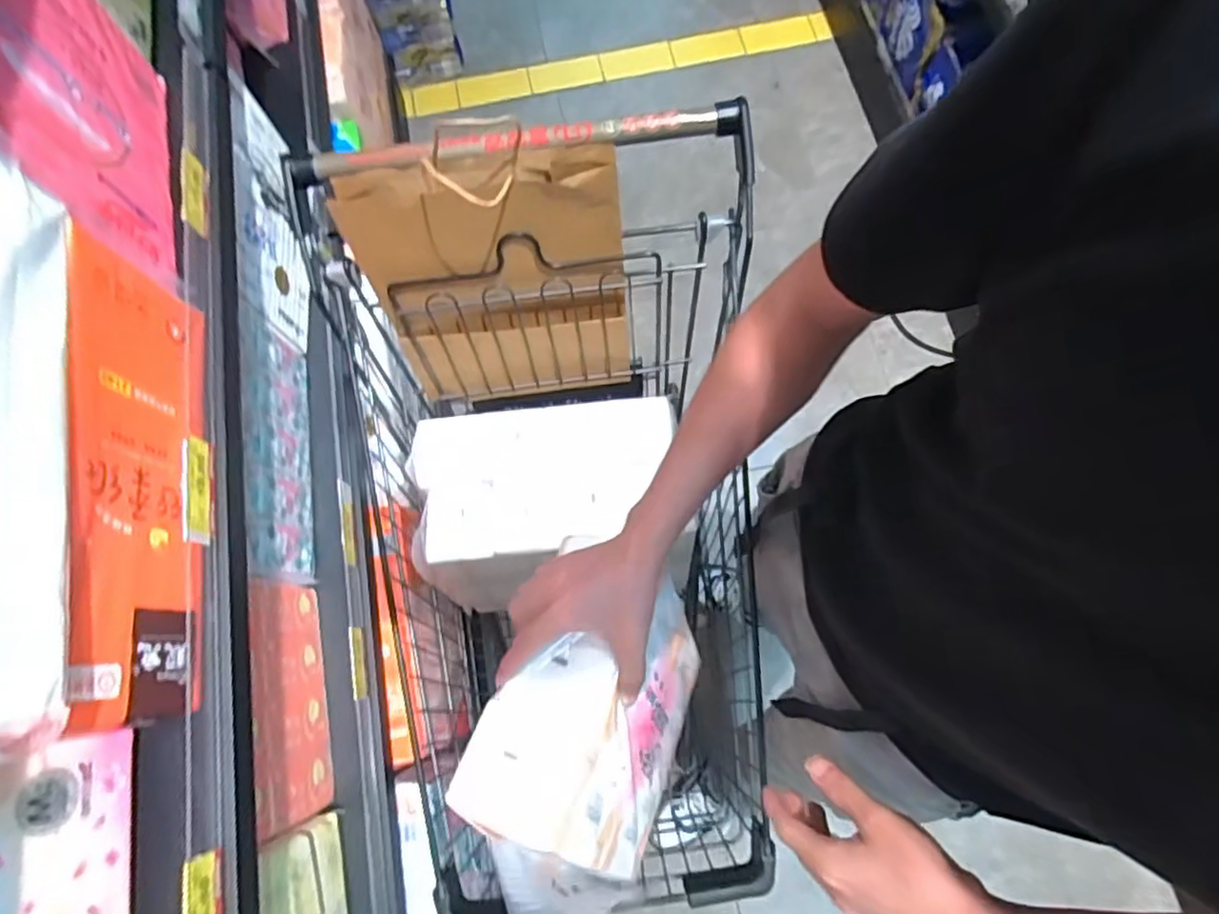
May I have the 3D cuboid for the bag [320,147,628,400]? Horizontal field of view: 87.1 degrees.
[{"bbox_3d":[-0.109,-0.170,0.681,0.252,0.309,0.047,-7,59,0],"label":"bag"}]

